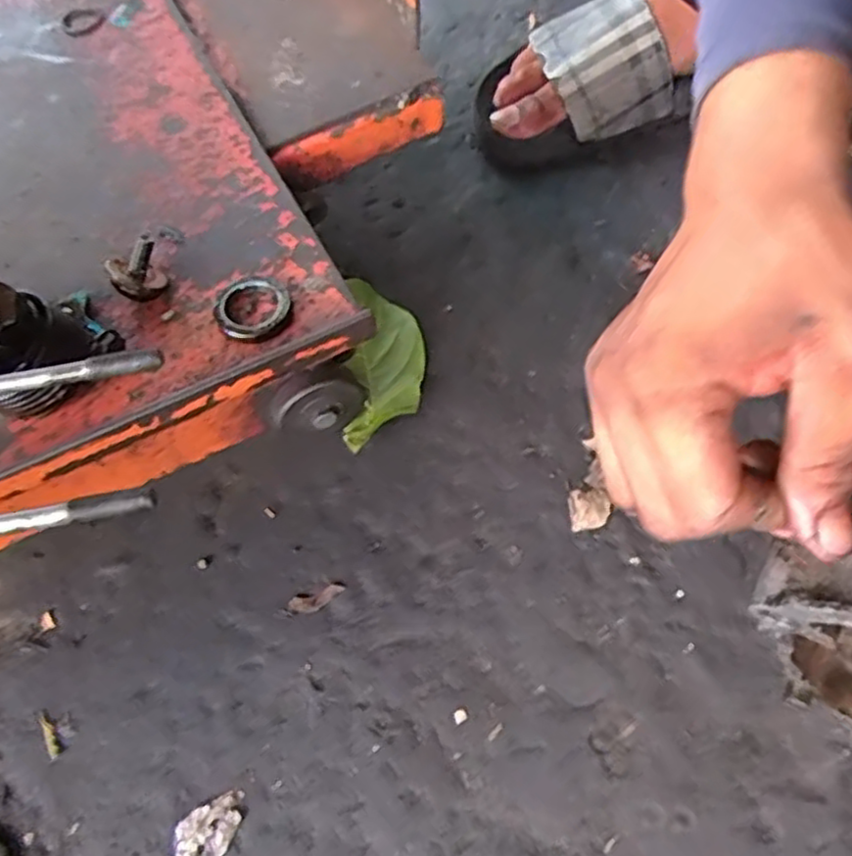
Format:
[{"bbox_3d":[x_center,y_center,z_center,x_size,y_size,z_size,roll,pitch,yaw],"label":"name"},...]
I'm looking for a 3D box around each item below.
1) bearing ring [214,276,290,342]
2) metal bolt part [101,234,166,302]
[{"bbox_3d":[-0.062,-0.042,0.255,0.027,0.005,0.026,-2,61,3],"label":"bearing ring"},{"bbox_3d":[-0.104,-0.056,0.257,0.019,0.020,0.015,-27,63,-10],"label":"metal bolt part"}]

